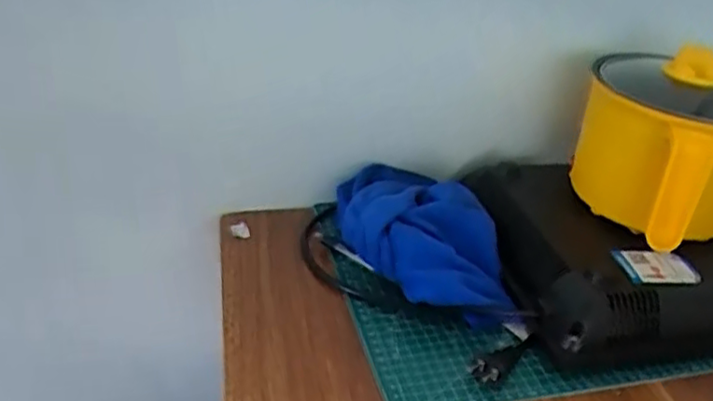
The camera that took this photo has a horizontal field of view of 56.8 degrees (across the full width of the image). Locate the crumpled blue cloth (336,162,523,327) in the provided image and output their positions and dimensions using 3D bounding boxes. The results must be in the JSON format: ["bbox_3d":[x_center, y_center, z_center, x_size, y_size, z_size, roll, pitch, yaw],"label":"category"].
[{"bbox_3d":[0.060,0.027,0.627,0.152,0.070,0.199,4,31,-5],"label":"crumpled blue cloth"}]

